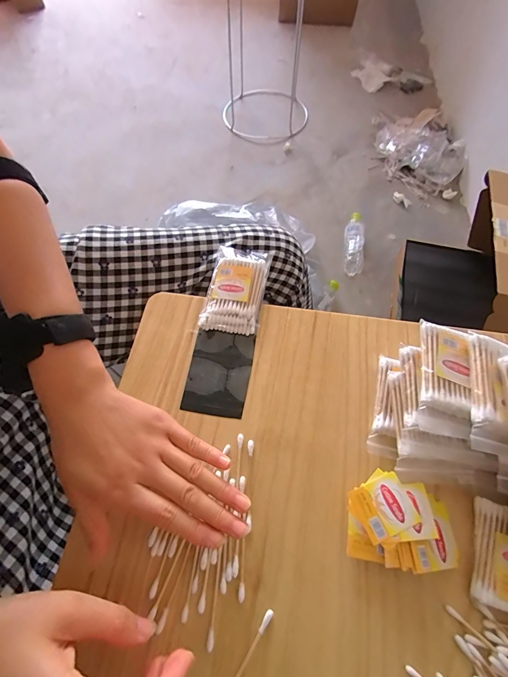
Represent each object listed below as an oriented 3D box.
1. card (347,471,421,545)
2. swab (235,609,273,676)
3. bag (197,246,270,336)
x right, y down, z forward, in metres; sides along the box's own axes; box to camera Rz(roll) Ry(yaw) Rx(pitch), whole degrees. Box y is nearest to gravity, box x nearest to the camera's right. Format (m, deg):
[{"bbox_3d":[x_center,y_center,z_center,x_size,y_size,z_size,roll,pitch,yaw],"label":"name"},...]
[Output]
[{"bbox_3d":[0.101,0.133,0.261,0.043,0.004,0.038,-23,64,-7],"label":"card"},{"bbox_3d":[-0.007,0.230,0.234,0.005,0.004,0.071,31,69,16],"label":"swab"},{"bbox_3d":[-0.020,-0.055,0.368,0.061,0.016,0.103,7,65,6],"label":"bag"}]

